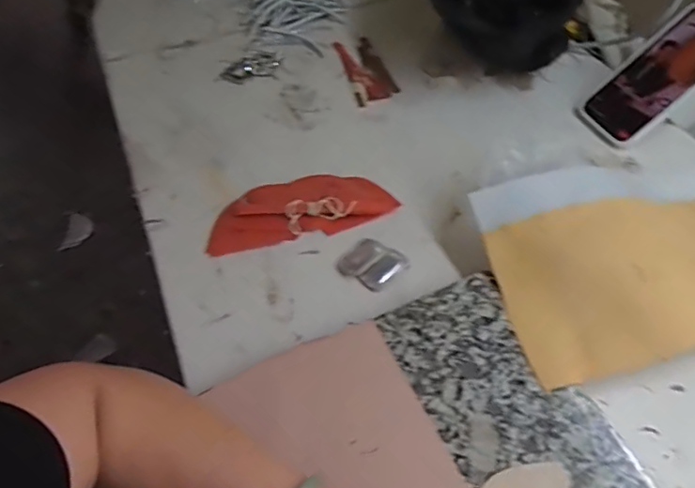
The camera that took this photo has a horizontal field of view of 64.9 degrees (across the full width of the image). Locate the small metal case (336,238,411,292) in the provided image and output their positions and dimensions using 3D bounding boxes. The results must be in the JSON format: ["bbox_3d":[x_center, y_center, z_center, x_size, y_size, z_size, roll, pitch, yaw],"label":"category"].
[{"bbox_3d":[0.024,0.019,0.536,0.059,0.008,0.047,30,61,24],"label":"small metal case"}]

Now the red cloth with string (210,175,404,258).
[{"bbox_3d":[-0.051,-0.041,0.581,0.192,0.018,0.077,-11,53,-3],"label":"red cloth with string"}]

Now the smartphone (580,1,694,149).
[{"bbox_3d":[0.352,-0.189,0.613,0.169,0.017,0.087,-45,56,14],"label":"smartphone"}]

